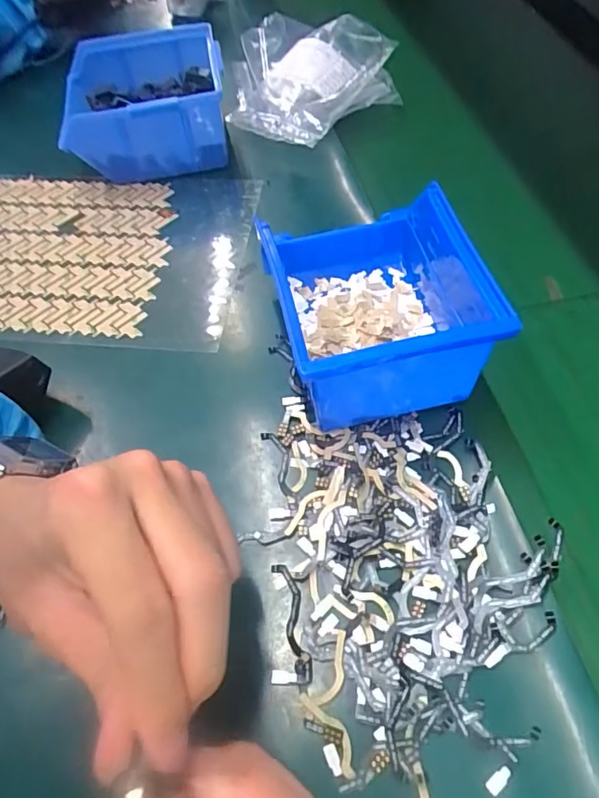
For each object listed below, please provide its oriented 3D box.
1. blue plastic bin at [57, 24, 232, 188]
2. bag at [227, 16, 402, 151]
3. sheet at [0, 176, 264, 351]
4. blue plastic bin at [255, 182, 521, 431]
[{"bbox_3d":[-0.134,-0.251,0.461,0.137,0.067,0.134,-5,56,0],"label":"blue plastic bin"},{"bbox_3d":[-0.005,-0.303,0.502,0.155,0.051,0.155,36,64,24],"label":"bag"},{"bbox_3d":[-0.166,-0.114,0.408,0.248,0.005,0.184,3,56,5],"label":"sheet"},{"bbox_3d":[0.040,-0.056,0.311,0.105,0.077,0.133,-11,56,-5],"label":"blue plastic bin"}]

